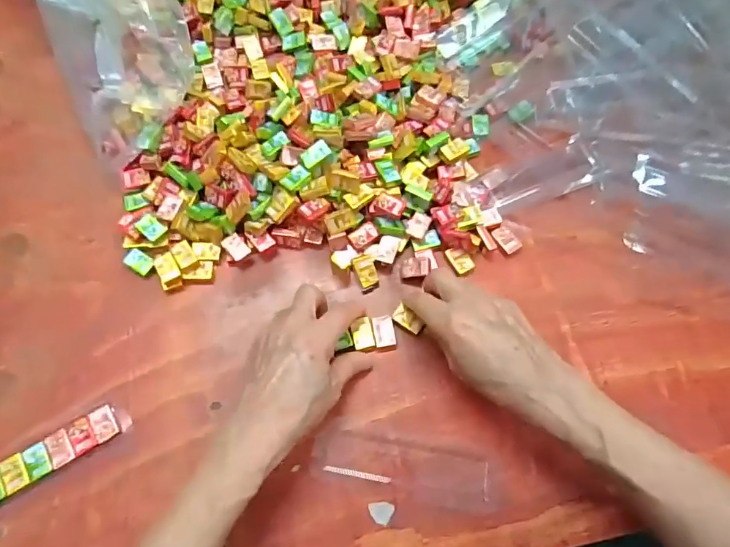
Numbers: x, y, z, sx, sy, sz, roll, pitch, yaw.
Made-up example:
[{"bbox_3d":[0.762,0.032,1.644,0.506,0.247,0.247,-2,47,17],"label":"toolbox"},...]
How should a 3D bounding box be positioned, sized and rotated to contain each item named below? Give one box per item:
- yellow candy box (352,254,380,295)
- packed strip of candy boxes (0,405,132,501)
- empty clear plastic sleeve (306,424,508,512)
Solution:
[{"bbox_3d":[0.001,0.000,0.416,0.018,0.011,0.028,-18,69,-7],"label":"yellow candy box"},{"bbox_3d":[-0.239,0.138,0.357,0.126,0.010,0.025,-30,71,-11],"label":"packed strip of candy boxes"},{"bbox_3d":[0.032,0.146,0.360,0.141,0.004,0.036,12,69,4],"label":"empty clear plastic sleeve"}]

